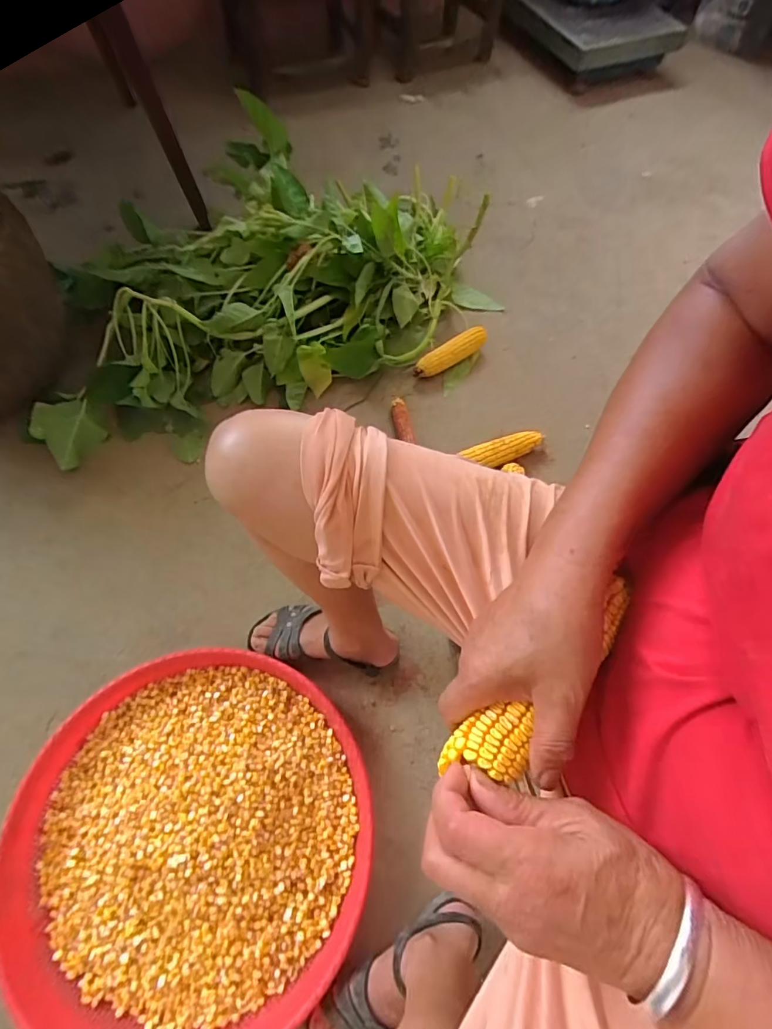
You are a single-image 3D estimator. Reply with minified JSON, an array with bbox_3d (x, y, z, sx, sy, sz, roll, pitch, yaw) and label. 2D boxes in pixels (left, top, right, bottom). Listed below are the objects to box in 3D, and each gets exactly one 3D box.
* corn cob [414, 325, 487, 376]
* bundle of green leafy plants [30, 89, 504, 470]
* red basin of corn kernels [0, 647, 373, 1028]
[{"bbox_3d":[0.138,-0.344,0.998,0.185,0.048,0.039,-30,69,-16],"label":"corn cob"},{"bbox_3d":[-0.273,-0.481,0.949,0.933,0.231,0.513,-28,69,-16],"label":"bundle of green leafy plants"},{"bbox_3d":[-0.256,0.430,0.631,0.444,0.080,0.459,1,64,-3],"label":"red basin of corn kernels"}]

